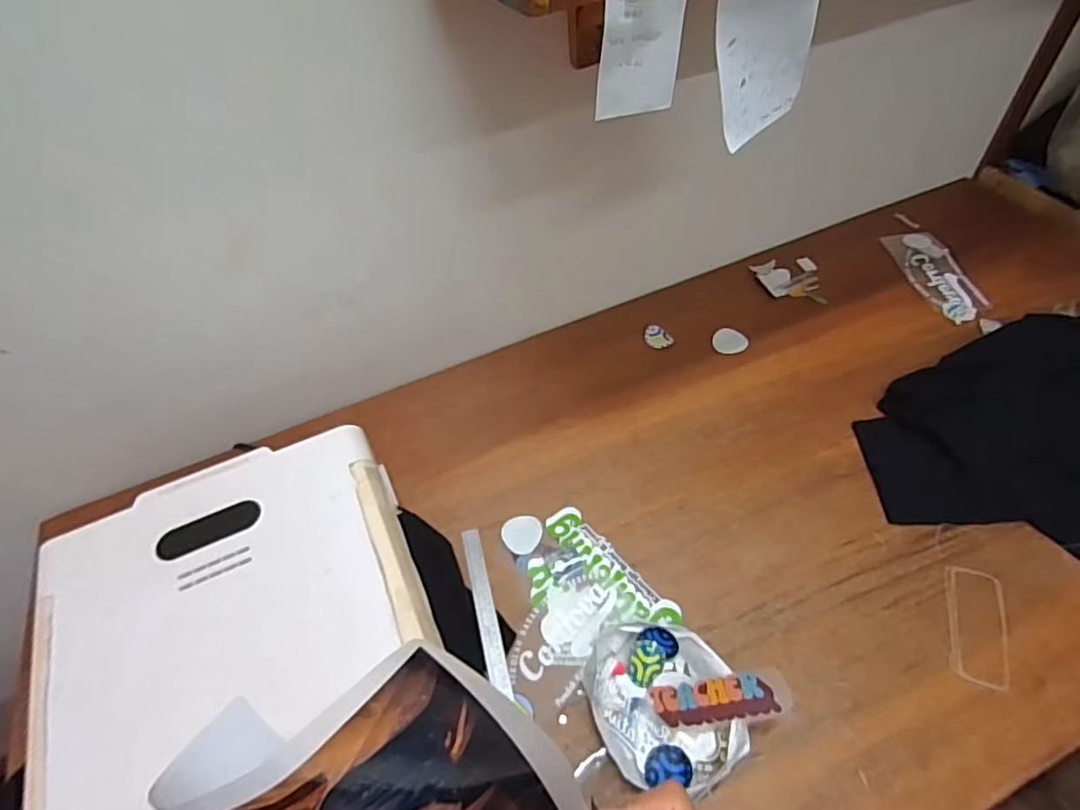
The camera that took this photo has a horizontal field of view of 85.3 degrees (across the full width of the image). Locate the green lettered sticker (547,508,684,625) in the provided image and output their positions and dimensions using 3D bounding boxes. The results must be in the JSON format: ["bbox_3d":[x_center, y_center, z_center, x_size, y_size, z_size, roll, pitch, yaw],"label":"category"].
[{"bbox_3d":[0.098,0.232,0.833,0.058,0.006,0.226,-32,56,-28],"label":"green lettered sticker"}]

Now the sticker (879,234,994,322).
[{"bbox_3d":[0.779,-0.257,1.158,0.100,0.010,0.262,-10,50,9],"label":"sticker"}]

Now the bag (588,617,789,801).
[{"bbox_3d":[0.162,0.359,0.695,0.221,0.052,0.166,17,54,18],"label":"bag"}]

